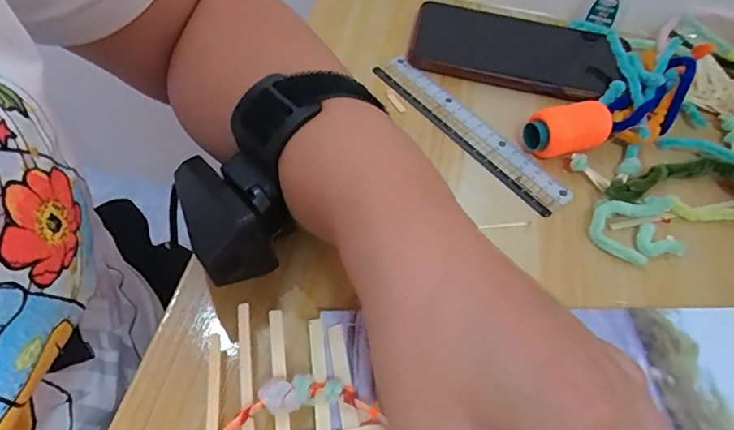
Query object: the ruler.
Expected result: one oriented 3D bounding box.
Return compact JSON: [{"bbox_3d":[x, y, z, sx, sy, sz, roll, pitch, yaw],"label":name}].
[{"bbox_3d":[0.065,-0.057,0.320,0.031,0.005,0.155,-32,65,-24],"label":"ruler"}]

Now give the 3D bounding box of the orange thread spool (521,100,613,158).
[{"bbox_3d":[0.127,-0.052,0.307,0.053,0.027,0.028,-18,57,-18],"label":"orange thread spool"}]

